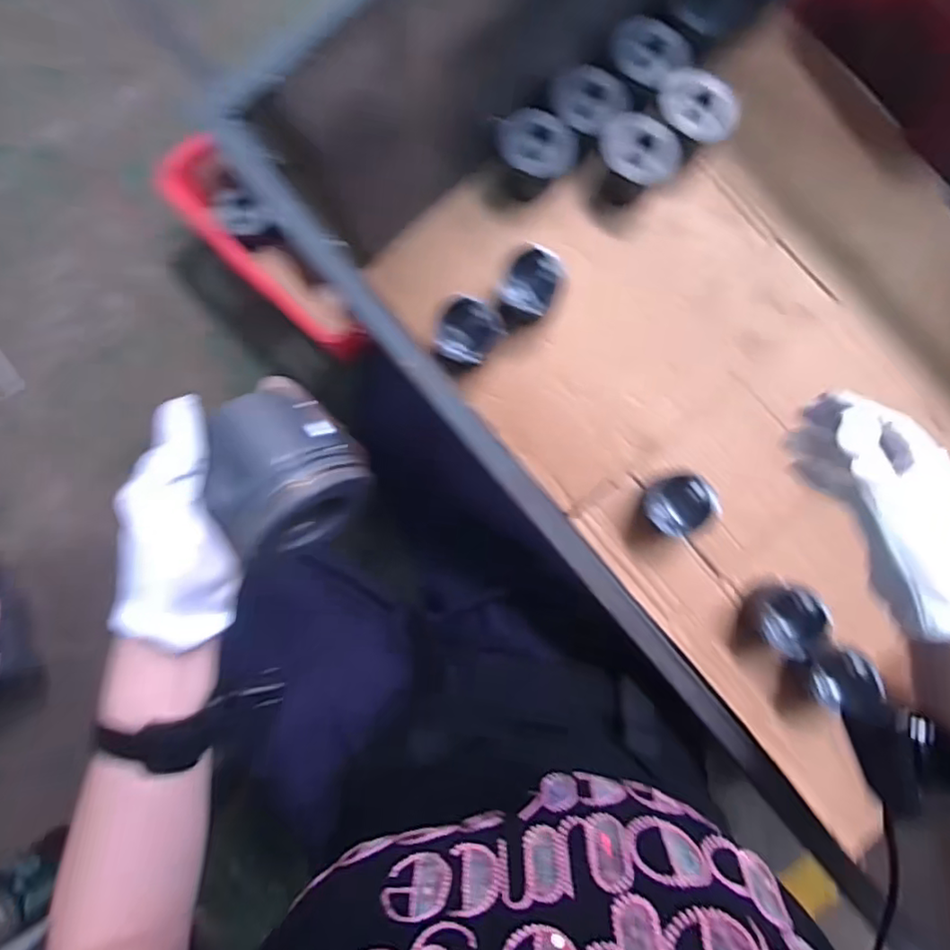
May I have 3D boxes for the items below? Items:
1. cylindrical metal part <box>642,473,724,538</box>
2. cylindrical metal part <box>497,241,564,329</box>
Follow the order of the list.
[{"bbox_3d":[0.270,0.039,0.810,0.090,0.064,0.084,0,88,2],"label":"cylindrical metal part"},{"bbox_3d":[0.078,-0.254,0.835,0.081,0.088,0.093,26,89,3],"label":"cylindrical metal part"}]

